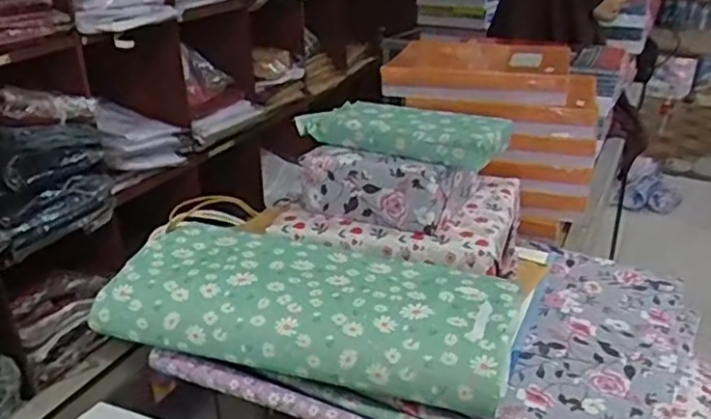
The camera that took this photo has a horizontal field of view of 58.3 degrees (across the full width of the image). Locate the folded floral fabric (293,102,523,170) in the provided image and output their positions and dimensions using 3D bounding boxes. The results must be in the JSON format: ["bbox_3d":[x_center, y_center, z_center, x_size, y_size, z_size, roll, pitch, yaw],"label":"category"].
[{"bbox_3d":[0.049,-0.081,0.628,0.196,0.032,0.083,15,29,27],"label":"folded floral fabric"}]

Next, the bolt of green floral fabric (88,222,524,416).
[{"bbox_3d":[-0.038,0.076,0.526,0.327,0.040,0.141,9,27,17],"label":"bolt of green floral fabric"}]

